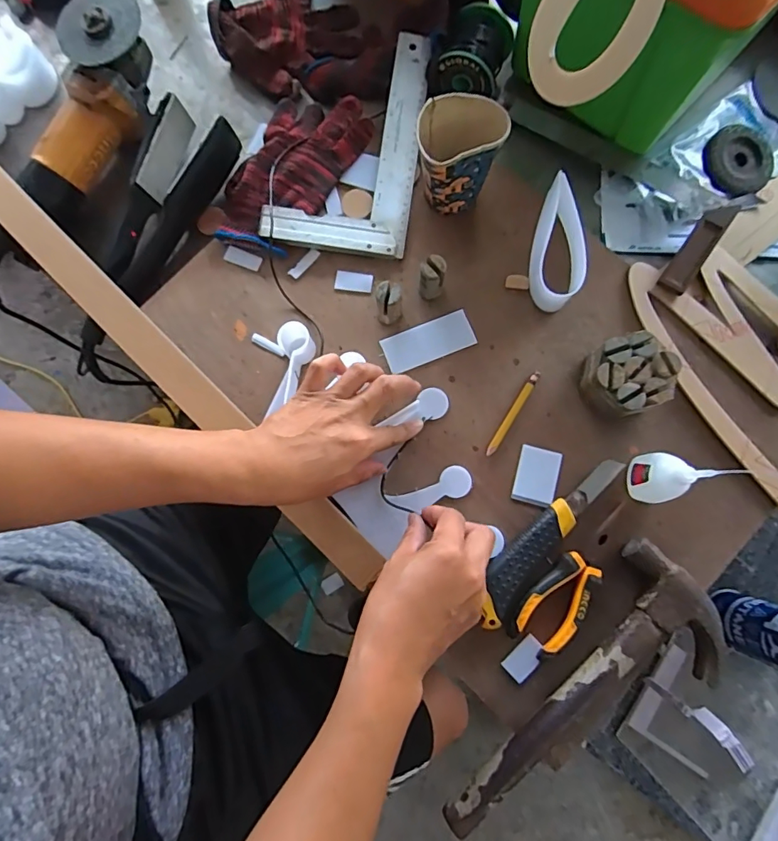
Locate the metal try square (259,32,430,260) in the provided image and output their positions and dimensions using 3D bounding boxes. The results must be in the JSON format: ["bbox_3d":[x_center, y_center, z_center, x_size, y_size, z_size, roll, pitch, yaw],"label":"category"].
[{"bbox_3d":[-0.040,-0.304,0.529,0.147,0.031,0.255,8,78,3],"label":"metal try square"}]

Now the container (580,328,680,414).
[{"bbox_3d":[0.225,-0.040,0.459,0.072,0.051,0.068,0,82,3],"label":"container"}]

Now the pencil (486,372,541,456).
[{"bbox_3d":[0.123,-0.007,0.479,0.009,0.008,0.095,32,85,7],"label":"pencil"}]

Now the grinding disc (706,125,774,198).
[{"bbox_3d":[0.385,-0.287,0.530,0.072,0.013,0.085,37,86,7],"label":"grinding disc"}]

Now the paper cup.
[{"bbox_3d":[0.068,-0.255,0.480,0.081,0.097,0.067,-2,80,1],"label":"paper cup"}]

